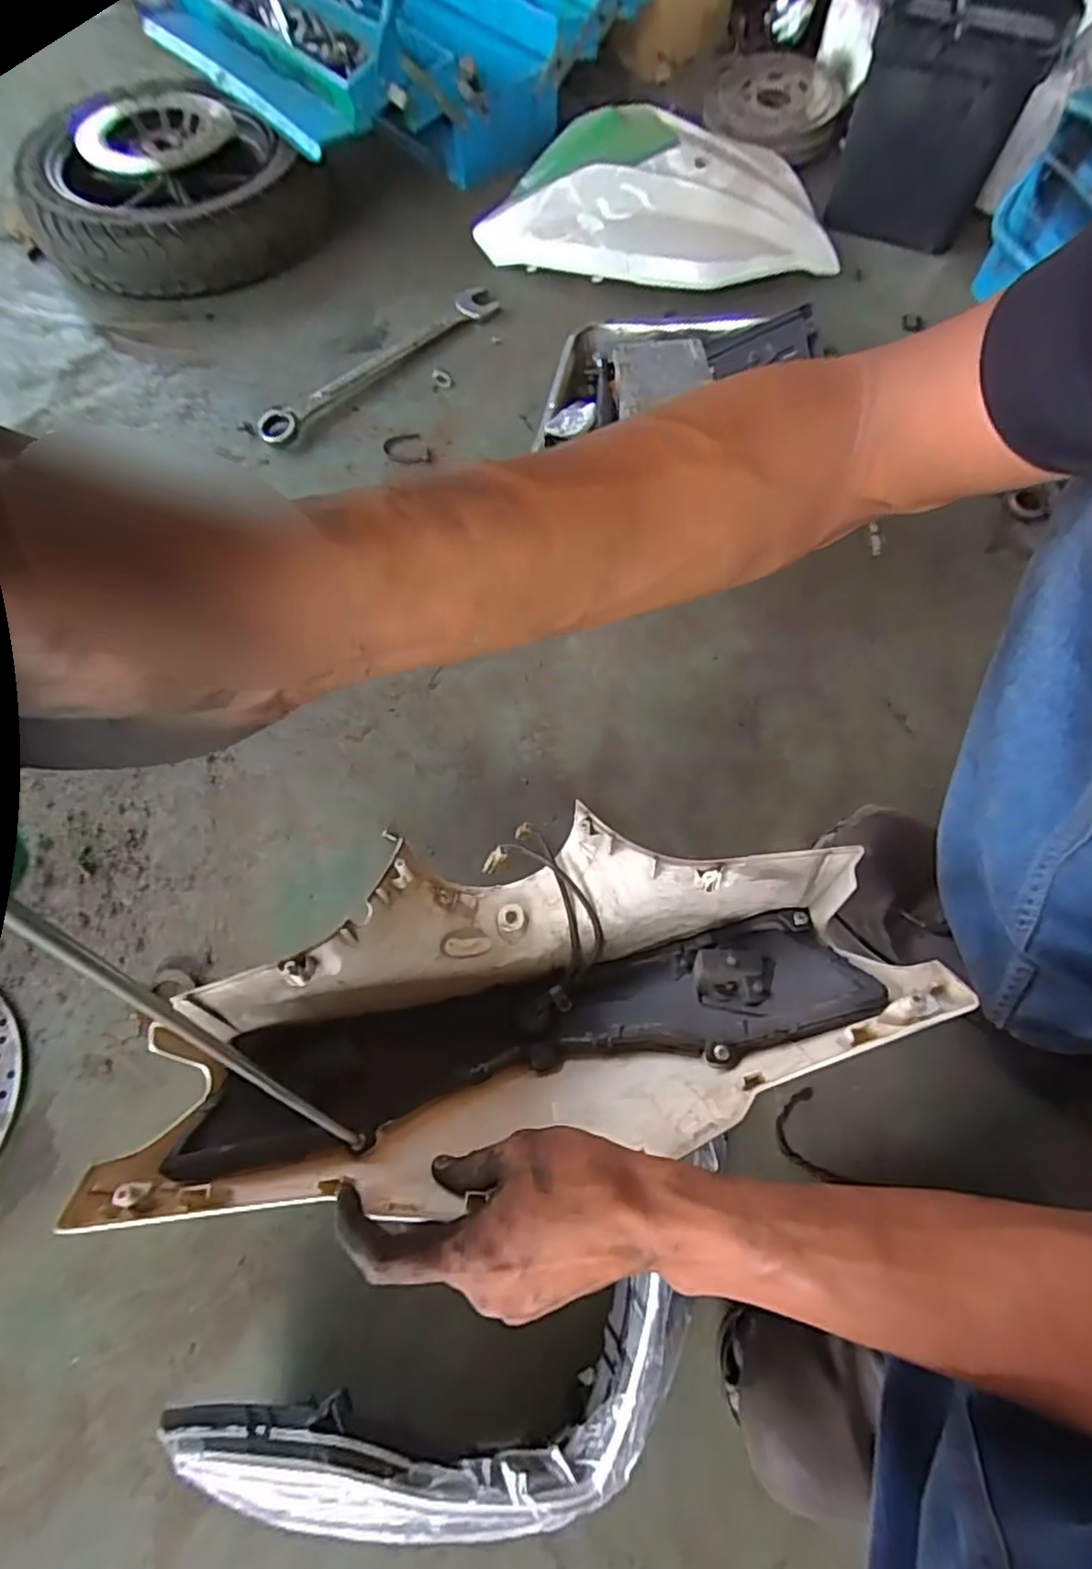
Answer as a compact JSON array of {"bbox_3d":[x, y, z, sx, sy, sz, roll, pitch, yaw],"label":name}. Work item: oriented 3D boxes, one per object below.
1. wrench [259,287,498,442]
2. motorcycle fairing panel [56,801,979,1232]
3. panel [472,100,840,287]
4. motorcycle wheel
[{"bbox_3d":[-0.225,-0.588,0.851,0.054,0.016,0.400,41,73,16],"label":"wrench"},{"bbox_3d":[-0.012,0.134,0.404,0.416,0.170,0.193,-12,67,-1],"label":"motorcycle fairing panel"},{"bbox_3d":[0.179,-0.874,0.915,0.491,0.096,0.311,14,67,7],"label":"panel"},{"bbox_3d":[-0.512,-0.887,0.933,0.374,0.113,0.379,0,66,1],"label":"motorcycle wheel"}]

